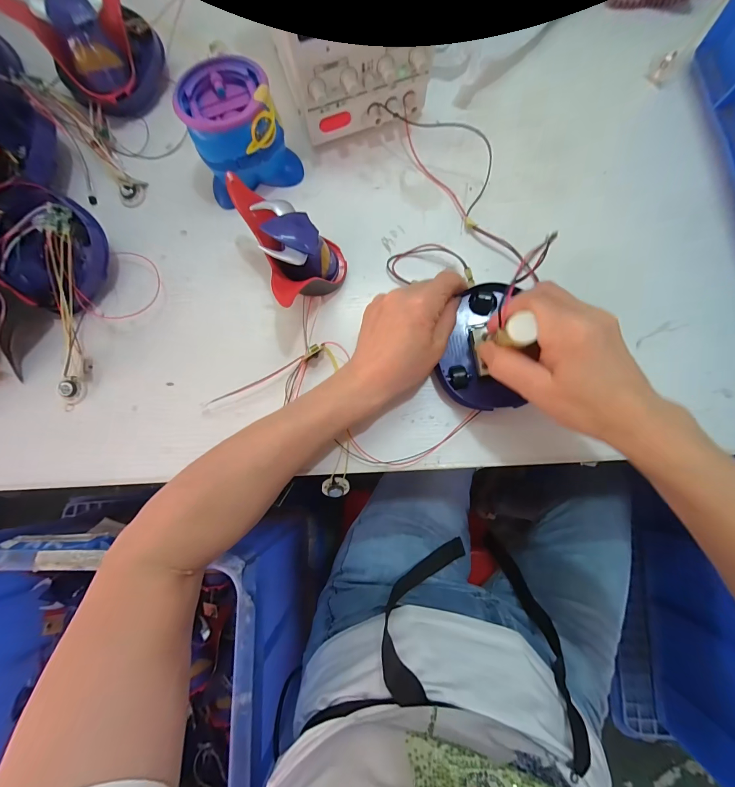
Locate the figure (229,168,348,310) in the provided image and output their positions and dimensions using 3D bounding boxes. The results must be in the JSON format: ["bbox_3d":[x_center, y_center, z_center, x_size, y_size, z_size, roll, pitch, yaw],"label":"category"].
[{"bbox_3d":[-0.061,-0.133,0.303,0.069,0.080,0.124,-25,81,-2],"label":"figure"}]

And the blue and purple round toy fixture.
[{"bbox_3d":[-0.118,-0.243,0.324,0.091,0.077,0.086,-21,81,-1],"label":"blue and purple round toy fixture"}]

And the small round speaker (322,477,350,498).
[{"bbox_3d":[-0.030,0.089,0.324,0.024,0.008,0.023,-28,112,-1],"label":"small round speaker"}]

